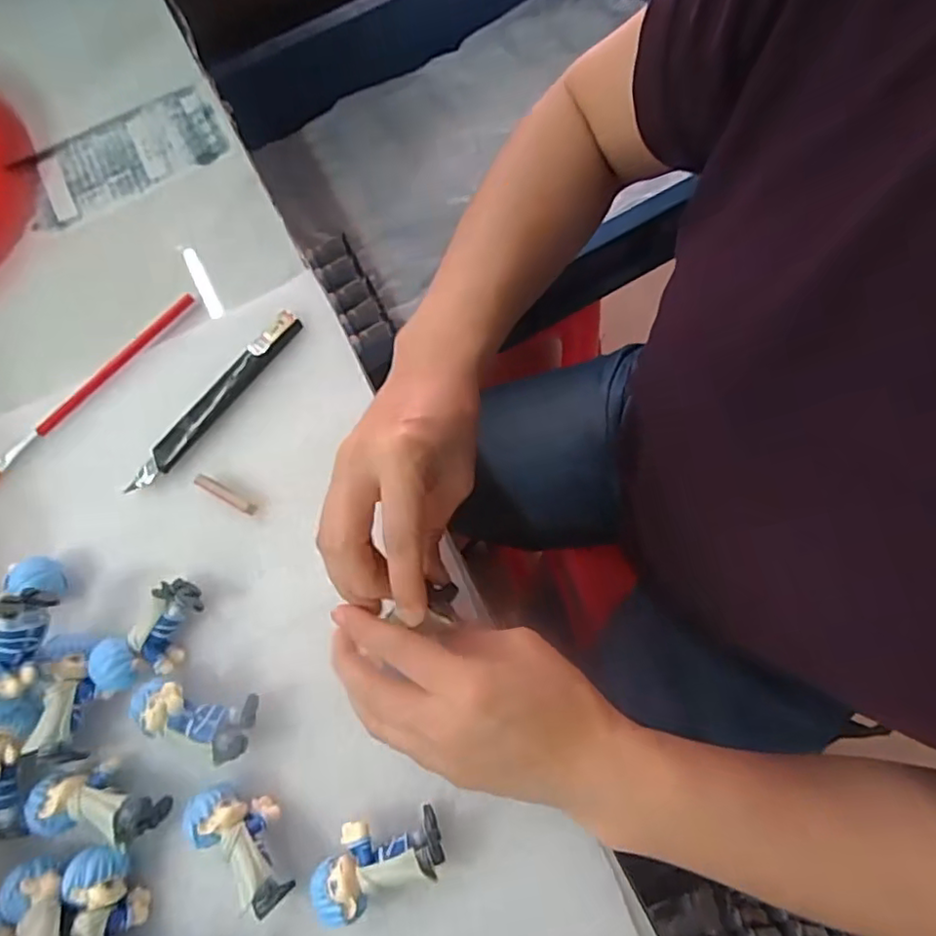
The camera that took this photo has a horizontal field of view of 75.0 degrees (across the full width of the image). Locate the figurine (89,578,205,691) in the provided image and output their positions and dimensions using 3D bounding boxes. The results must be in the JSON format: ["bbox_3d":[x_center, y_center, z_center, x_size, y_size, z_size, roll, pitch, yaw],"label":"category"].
[{"bbox_3d":[-0.166,0.088,0.324,0.034,0.028,0.062,33,78,13],"label":"figurine"}]

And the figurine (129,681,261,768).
[{"bbox_3d":[-0.137,0.125,0.306,0.059,0.034,0.030,11,74,7],"label":"figurine"}]

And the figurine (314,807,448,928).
[{"bbox_3d":[-0.043,0.180,0.283,0.060,0.029,0.033,-26,73,-4],"label":"figurine"}]

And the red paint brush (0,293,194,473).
[{"bbox_3d":[-0.236,-0.051,0.381,0.010,0.006,0.167,40,80,14],"label":"red paint brush"}]

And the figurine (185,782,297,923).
[{"bbox_3d":[-0.104,0.175,0.289,0.060,0.035,0.028,37,79,13],"label":"figurine"}]

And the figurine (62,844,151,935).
[{"bbox_3d":[-0.168,0.210,0.283,0.028,0.034,0.062,-13,73,0],"label":"figurine"}]

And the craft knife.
[{"bbox_3d":[-0.152,-0.042,0.367,0.018,0.007,0.137,35,79,13],"label":"craft knife"}]

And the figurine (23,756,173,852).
[{"bbox_3d":[-0.180,0.164,0.299,0.061,0.030,0.033,10,74,7],"label":"figurine"}]

